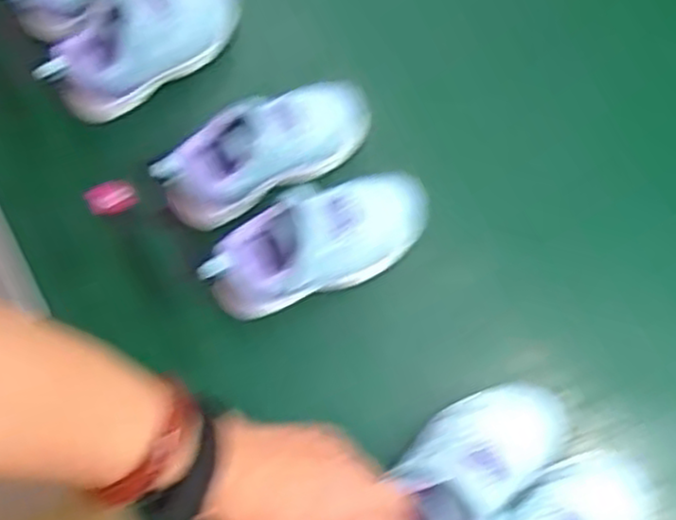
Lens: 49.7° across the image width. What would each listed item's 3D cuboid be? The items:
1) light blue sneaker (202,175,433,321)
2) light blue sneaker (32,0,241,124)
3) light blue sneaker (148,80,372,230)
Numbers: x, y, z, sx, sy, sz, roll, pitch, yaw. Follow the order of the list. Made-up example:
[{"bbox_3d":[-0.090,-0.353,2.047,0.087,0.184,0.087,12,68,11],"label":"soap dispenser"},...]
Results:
[{"bbox_3d":[-0.013,-0.016,0.525,0.165,0.062,0.061,-20,71,-8],"label":"light blue sneaker"},{"bbox_3d":[-0.156,-0.182,0.582,0.162,0.068,0.067,-36,74,-13],"label":"light blue sneaker"},{"bbox_3d":[-0.054,-0.088,0.550,0.165,0.064,0.054,-28,72,-10],"label":"light blue sneaker"}]

